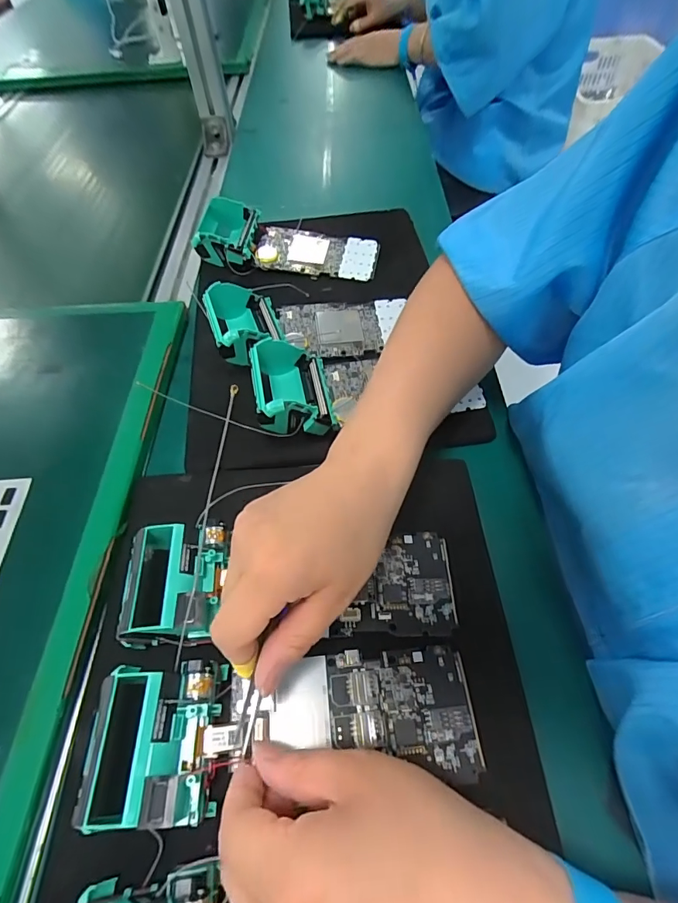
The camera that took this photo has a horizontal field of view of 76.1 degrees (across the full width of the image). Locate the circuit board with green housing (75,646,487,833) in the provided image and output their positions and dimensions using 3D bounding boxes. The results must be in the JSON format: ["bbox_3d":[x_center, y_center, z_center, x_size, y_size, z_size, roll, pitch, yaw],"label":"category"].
[{"bbox_3d":[-0.024,0.144,0.226,0.194,0.038,0.068,-2,57,-10],"label":"circuit board with green housing"}]

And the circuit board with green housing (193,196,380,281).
[{"bbox_3d":[-0.060,-0.230,0.465,0.197,0.032,0.082,13,59,9],"label":"circuit board with green housing"}]

